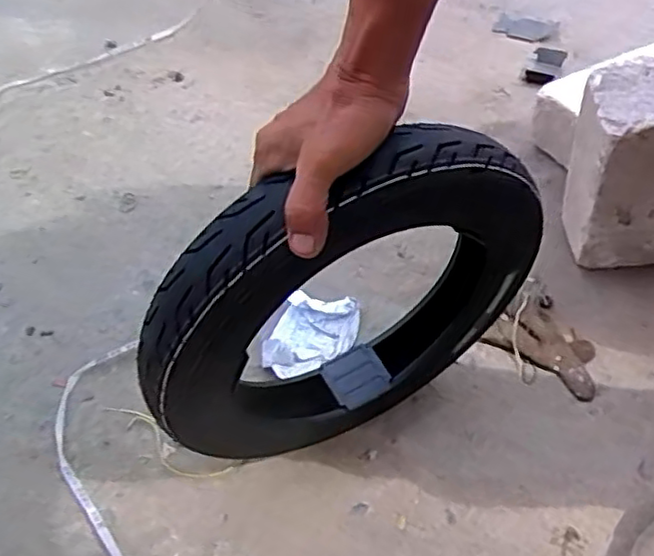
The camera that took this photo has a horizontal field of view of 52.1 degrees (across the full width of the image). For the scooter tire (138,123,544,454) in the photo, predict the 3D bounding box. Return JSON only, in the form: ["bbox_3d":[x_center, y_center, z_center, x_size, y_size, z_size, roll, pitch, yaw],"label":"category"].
[{"bbox_3d":[0.018,0.024,0.544,0.327,0.306,0.063,-25,52,-15],"label":"scooter tire"}]

